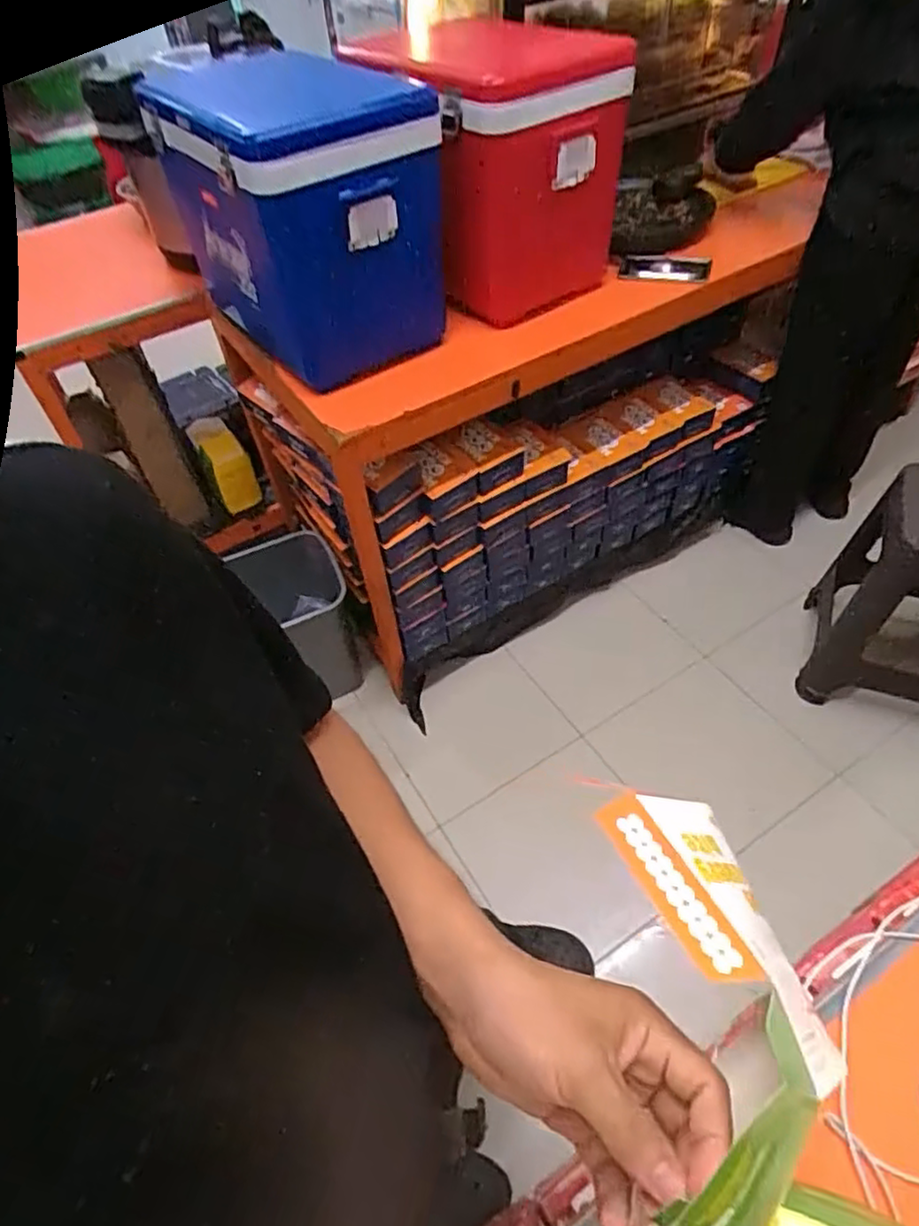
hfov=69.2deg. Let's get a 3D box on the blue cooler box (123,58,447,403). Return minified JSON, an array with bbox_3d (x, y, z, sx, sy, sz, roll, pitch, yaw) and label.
[{"bbox_3d":[-0.260,-0.676,1.202,0.336,0.417,0.501,-31,54,-19],"label":"blue cooler box"}]

